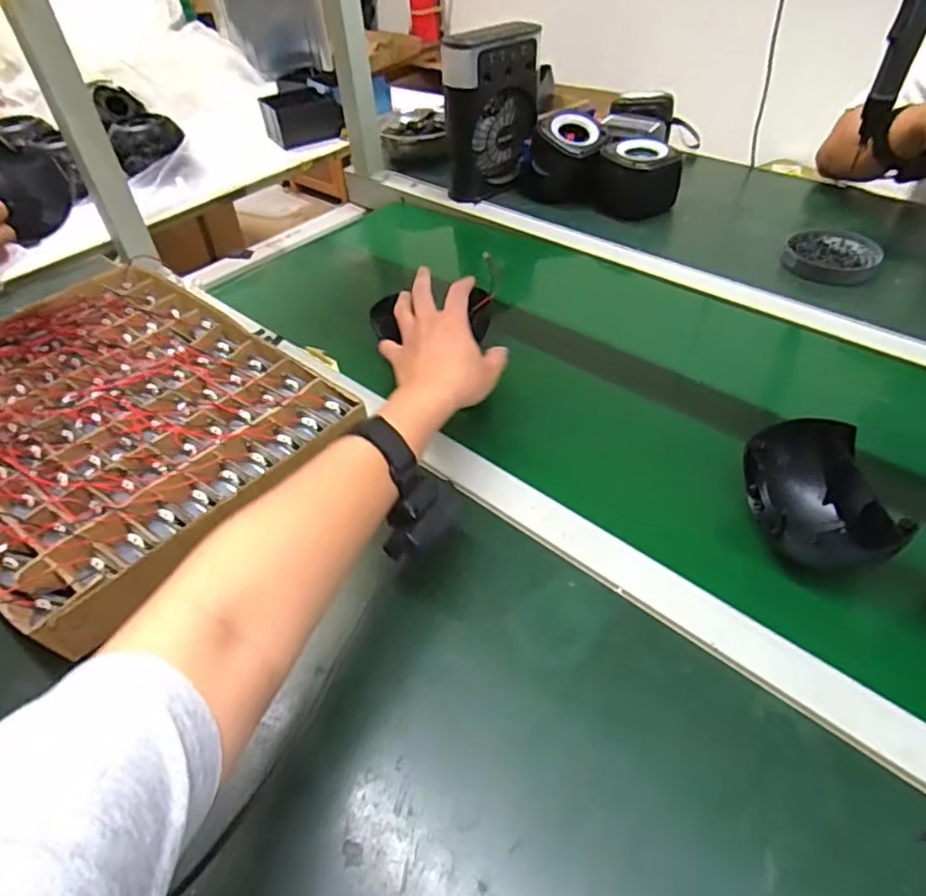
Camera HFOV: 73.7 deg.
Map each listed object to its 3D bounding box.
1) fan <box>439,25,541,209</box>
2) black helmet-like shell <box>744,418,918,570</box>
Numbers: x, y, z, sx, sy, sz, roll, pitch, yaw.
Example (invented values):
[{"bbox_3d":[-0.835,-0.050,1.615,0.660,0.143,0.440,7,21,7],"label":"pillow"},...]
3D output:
[{"bbox_3d":[0.046,-0.525,0.980,0.163,0.225,0.067,-34,52,-27],"label":"fan"},{"bbox_3d":[0.274,0.042,0.491,0.083,0.065,0.134,1,44,4],"label":"black helmet-like shell"}]

